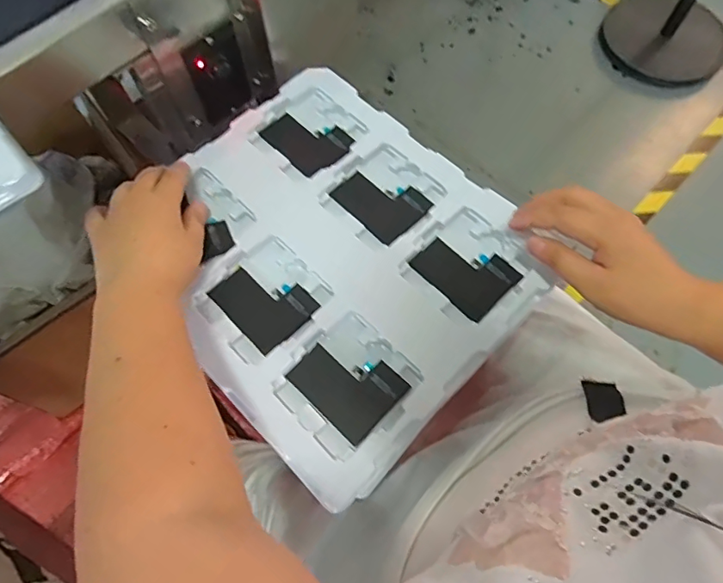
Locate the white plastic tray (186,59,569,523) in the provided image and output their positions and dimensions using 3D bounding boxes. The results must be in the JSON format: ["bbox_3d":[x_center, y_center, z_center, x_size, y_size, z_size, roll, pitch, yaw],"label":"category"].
[{"bbox_3d":[-0.027,-0.037,0.426,0.309,0.013,0.280,41,74,16],"label":"white plastic tray"}]

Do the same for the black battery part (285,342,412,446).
[{"bbox_3d":[-0.011,0.069,0.381,0.075,0.005,0.060,41,73,16],"label":"black battery part"}]

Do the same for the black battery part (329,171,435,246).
[{"bbox_3d":[0.018,-0.083,0.451,0.060,0.004,0.077,-42,73,-15],"label":"black battery part"}]

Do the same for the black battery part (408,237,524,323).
[{"bbox_3d":[0.088,-0.019,0.424,0.077,0.004,0.060,42,74,16],"label":"black battery part"}]

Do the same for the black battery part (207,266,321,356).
[{"bbox_3d":[-0.081,0.008,0.412,0.060,0.006,0.076,-43,73,-15],"label":"black battery part"}]

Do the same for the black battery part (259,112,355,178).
[{"bbox_3d":[-0.053,-0.148,0.480,0.077,0.007,0.060,40,73,15],"label":"black battery part"}]

